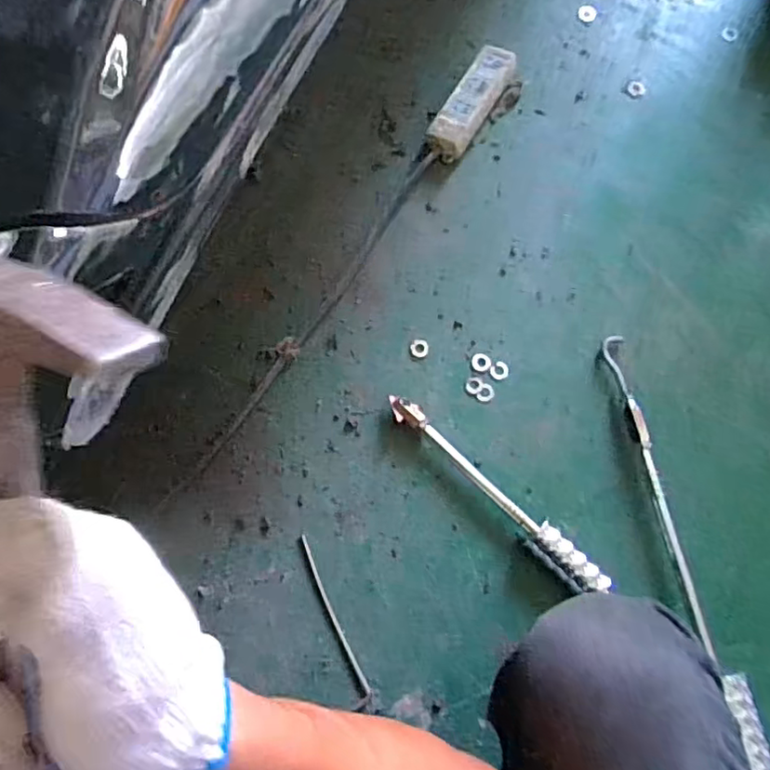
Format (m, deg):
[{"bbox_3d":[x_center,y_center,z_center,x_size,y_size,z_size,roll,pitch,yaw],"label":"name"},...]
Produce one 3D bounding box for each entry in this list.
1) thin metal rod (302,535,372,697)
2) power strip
[{"bbox_3d":[-0.060,0.268,0.744,0.010,0.017,0.189,-24,80,-6],"label":"thin metal rod"},{"bbox_3d":[0.122,-0.400,0.908,0.059,0.036,0.187,31,78,6],"label":"power strip"}]

